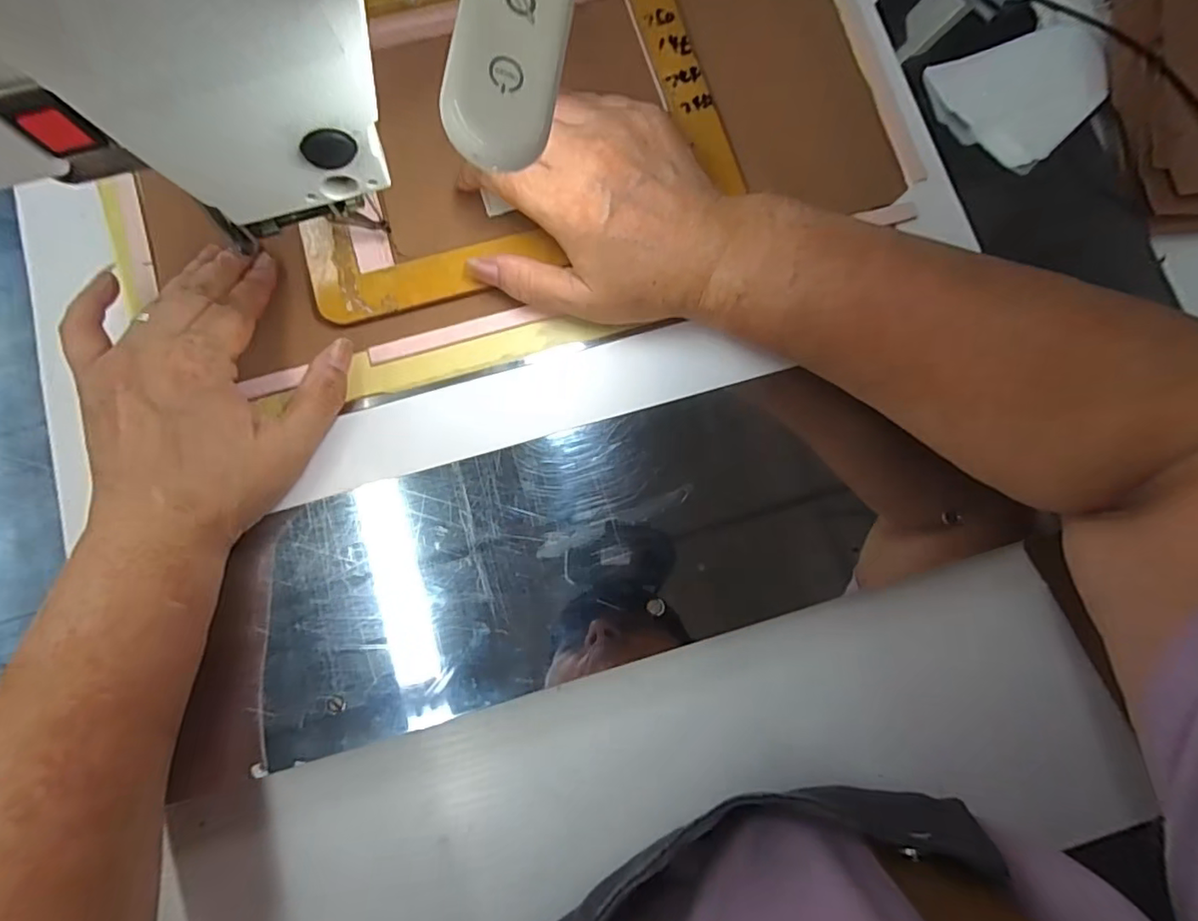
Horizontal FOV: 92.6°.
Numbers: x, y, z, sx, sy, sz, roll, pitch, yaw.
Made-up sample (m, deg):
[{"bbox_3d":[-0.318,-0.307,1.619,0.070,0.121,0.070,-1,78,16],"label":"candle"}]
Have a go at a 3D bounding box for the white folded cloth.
[{"bbox_3d":[0.249,-0.223,0.338,0.095,0.010,0.080,-43,82,-8],"label":"white folded cloth"}]

